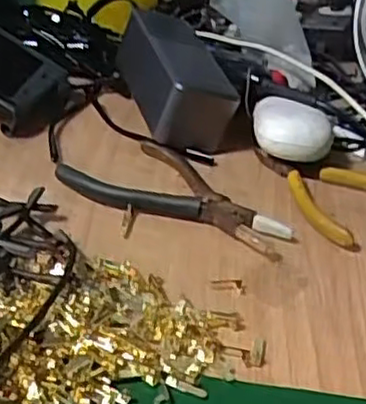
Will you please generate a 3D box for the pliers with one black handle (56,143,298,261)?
[{"bbox_3d":[0.001,-0.007,0.456,0.149,0.014,0.071,21,35,23],"label":"pliers with one black handle"}]

